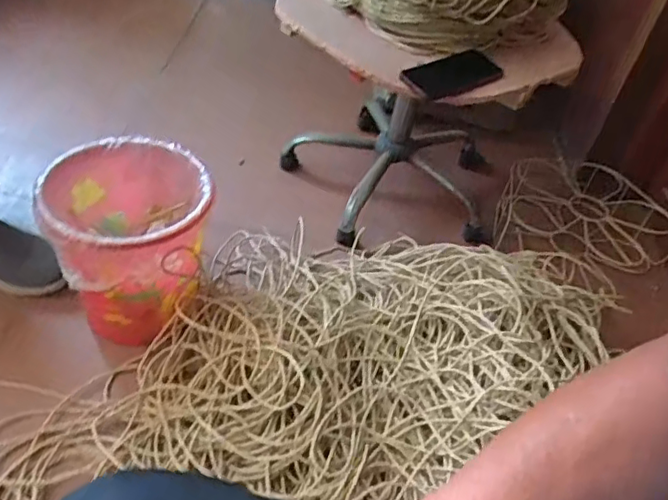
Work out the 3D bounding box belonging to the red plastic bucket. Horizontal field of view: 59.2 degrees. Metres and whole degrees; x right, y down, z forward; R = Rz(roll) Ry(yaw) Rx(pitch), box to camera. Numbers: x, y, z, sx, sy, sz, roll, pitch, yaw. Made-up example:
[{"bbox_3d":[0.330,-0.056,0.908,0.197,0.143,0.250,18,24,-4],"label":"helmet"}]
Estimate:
[{"bbox_3d":[-0.317,-0.017,0.930,0.234,0.225,0.223,6,43,-5],"label":"red plastic bucket"}]

